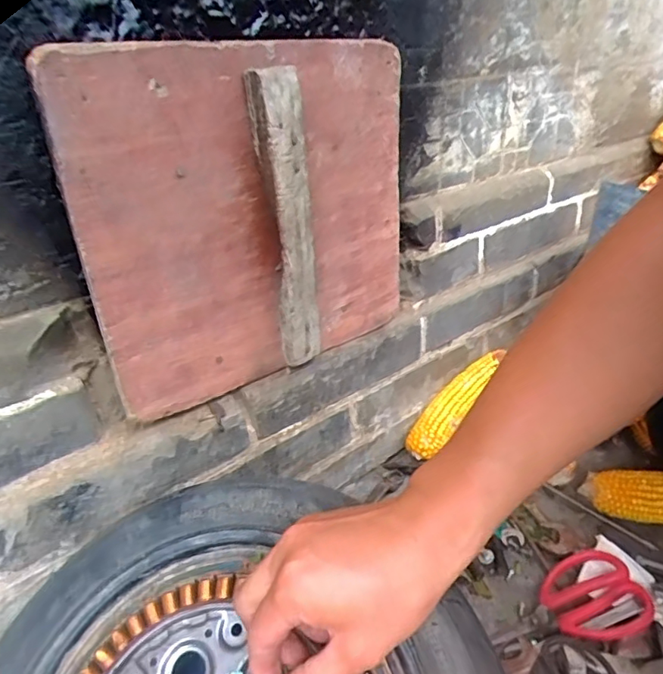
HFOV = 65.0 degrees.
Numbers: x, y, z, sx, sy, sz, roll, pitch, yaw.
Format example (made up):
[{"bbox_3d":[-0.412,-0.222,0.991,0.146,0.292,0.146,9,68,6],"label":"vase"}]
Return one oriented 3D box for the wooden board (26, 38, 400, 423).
[{"bbox_3d":[-0.053,-0.102,0.473,0.320,0.286,0.052,-28,35,-37],"label":"wooden board"}]

